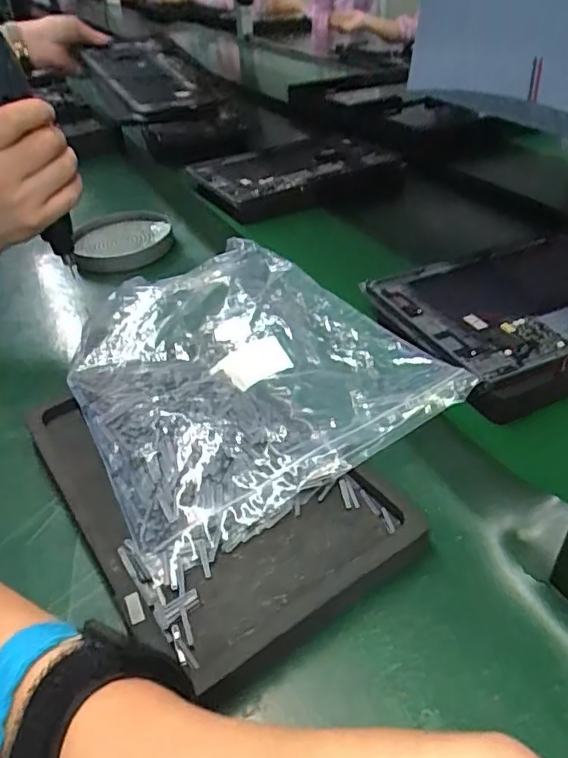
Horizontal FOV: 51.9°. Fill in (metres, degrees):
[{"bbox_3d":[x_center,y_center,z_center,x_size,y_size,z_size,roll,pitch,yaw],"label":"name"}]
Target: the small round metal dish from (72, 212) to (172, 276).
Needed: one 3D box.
[{"bbox_3d":[-0.184,-0.159,0.666,0.108,0.023,0.123,-16,41,-14],"label":"small round metal dish"}]

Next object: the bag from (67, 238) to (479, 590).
[{"bbox_3d":[-0.044,-0.018,0.430,0.220,0.031,0.283,-24,44,-22],"label":"bag"}]

